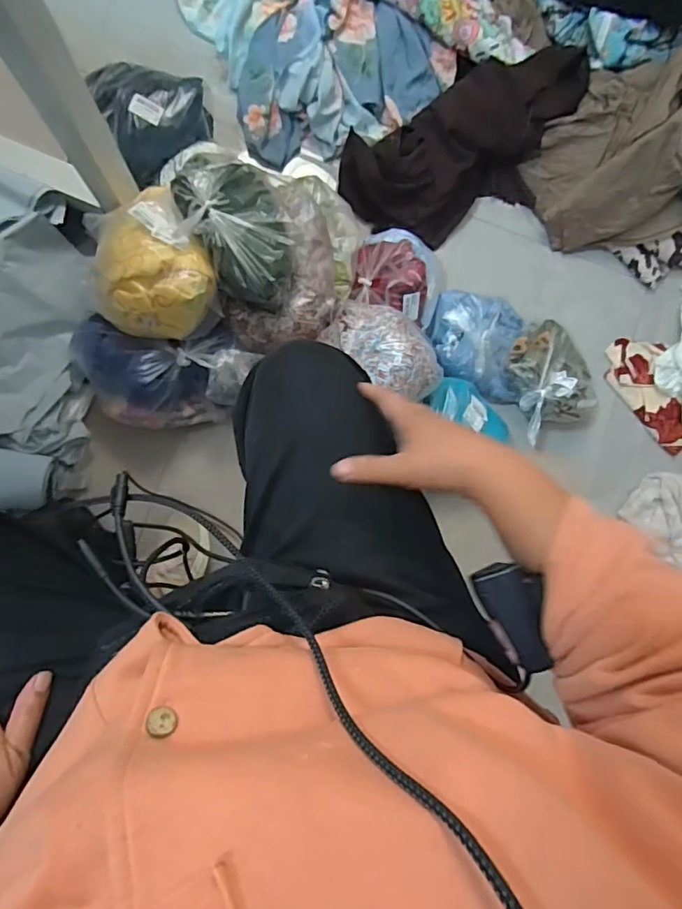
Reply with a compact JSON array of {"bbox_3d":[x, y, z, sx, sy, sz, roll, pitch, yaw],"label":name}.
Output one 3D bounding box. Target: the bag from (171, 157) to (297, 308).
[{"bbox_3d":[-0.157,-0.333,0.810,0.165,0.107,0.219,-8,89,-6],"label":"bag"}]

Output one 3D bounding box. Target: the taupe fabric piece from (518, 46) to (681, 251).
[{"bbox_3d":[0.565,-0.559,0.963,0.384,0.191,0.284,-13,89,-6],"label":"taupe fabric piece"}]

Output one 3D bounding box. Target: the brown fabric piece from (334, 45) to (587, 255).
[{"bbox_3d":[0.231,-0.564,0.982,0.440,0.120,0.247,-31,91,-6],"label":"brown fabric piece"}]

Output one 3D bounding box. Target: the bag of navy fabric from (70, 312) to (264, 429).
[{"bbox_3d":[-0.310,-0.131,0.886,0.288,0.129,0.167,1,88,-6],"label":"bag of navy fabric"}]

